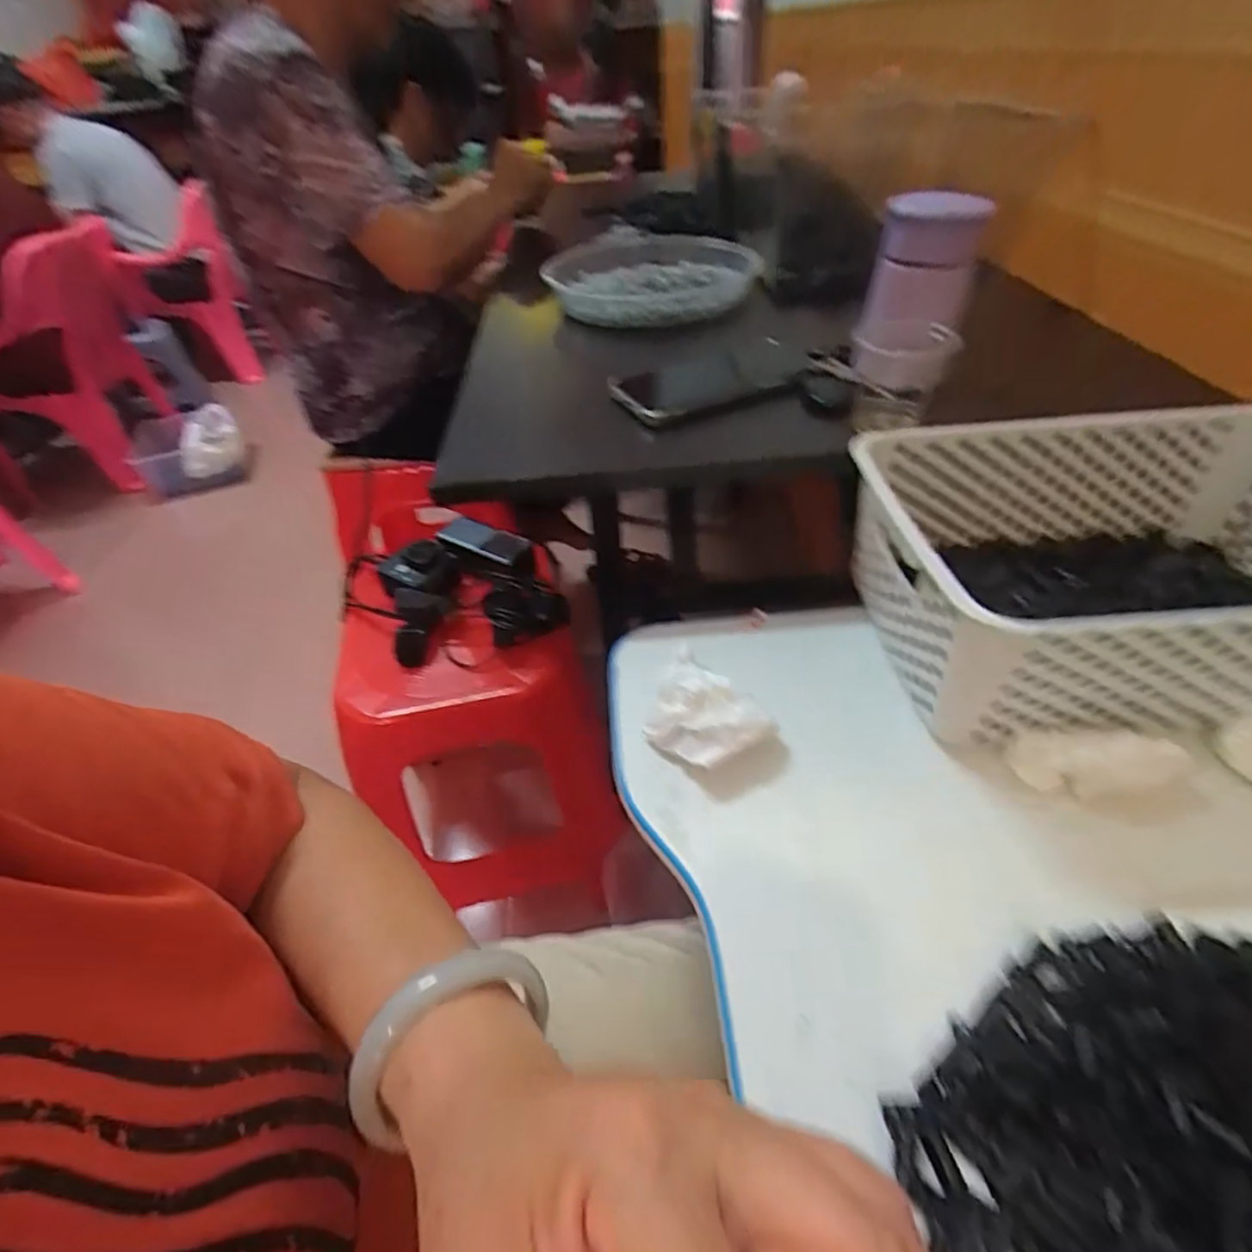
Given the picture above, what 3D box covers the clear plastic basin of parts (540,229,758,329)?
[{"bbox_3d":[0.028,-0.385,0.704,0.224,0.044,0.236,-1,44,5],"label":"clear plastic basin of parts"}]

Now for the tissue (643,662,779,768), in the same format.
[{"bbox_3d":[0.045,0.054,0.393,0.059,0.026,0.080,-30,49,-23],"label":"tissue"}]

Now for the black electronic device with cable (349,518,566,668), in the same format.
[{"bbox_3d":[-0.217,-0.046,0.764,0.255,0.067,0.238,-14,44,-9],"label":"black electronic device with cable"}]

